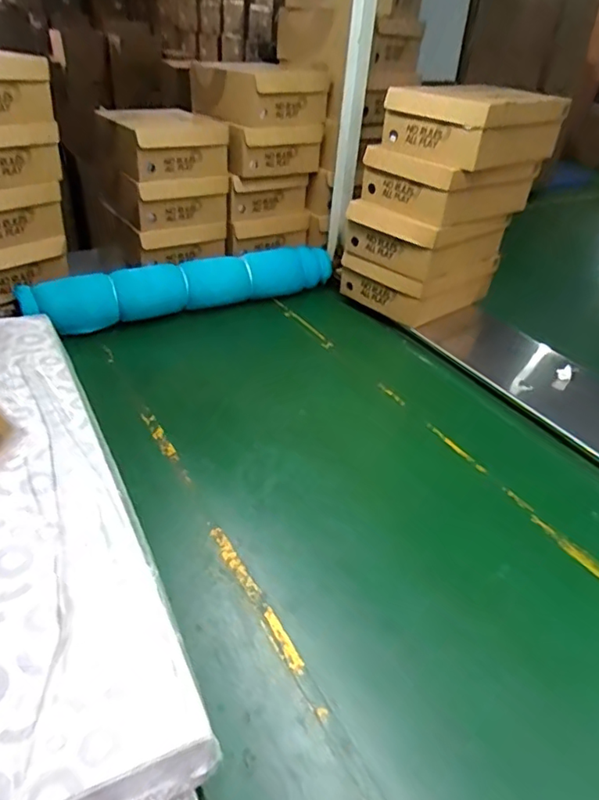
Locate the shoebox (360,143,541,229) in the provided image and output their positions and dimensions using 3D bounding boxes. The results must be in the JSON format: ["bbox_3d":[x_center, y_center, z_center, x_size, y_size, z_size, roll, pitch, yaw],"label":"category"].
[{"bbox_3d":[0.336,-0.510,1.315,0.289,0.114,0.273,-20,42,-32],"label":"shoebox"}]

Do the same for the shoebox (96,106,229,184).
[{"bbox_3d":[-0.366,-0.688,1.495,0.261,0.137,0.343,-12,38,-24],"label":"shoebox"}]

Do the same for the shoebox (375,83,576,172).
[{"bbox_3d":[0.379,-0.604,1.238,0.308,0.123,0.252,-22,43,-34],"label":"shoebox"}]

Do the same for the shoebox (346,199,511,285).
[{"bbox_3d":[0.301,-0.403,1.364,0.280,0.123,0.263,-24,44,-36],"label":"shoebox"}]

